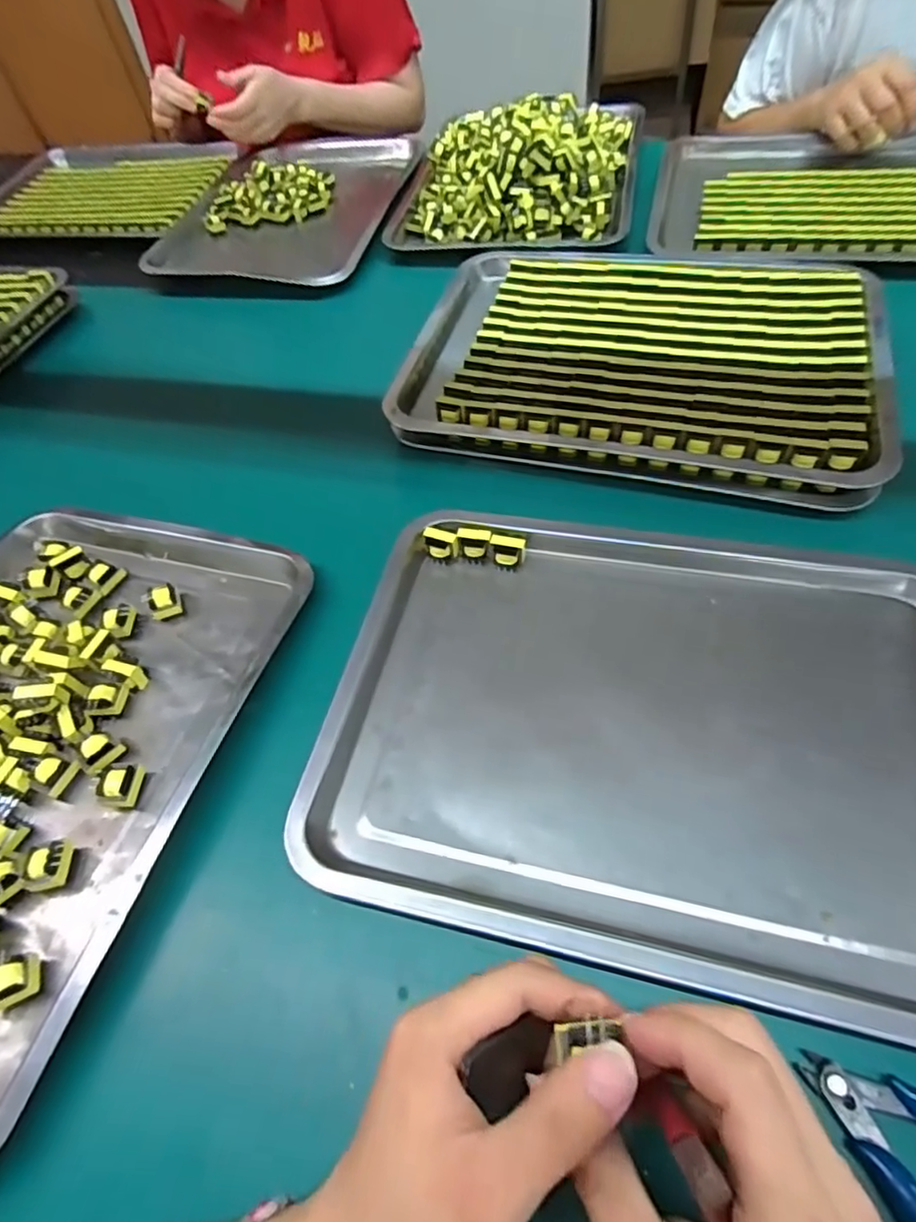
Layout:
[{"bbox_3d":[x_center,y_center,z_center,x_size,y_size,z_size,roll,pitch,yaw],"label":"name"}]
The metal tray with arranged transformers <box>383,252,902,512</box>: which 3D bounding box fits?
[{"bbox_3d":[0.159,-0.228,0.546,0.389,0.042,0.280,14,58,16],"label":"metal tray with arranged transformers"}]

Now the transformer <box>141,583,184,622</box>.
[{"bbox_3d":[-0.221,-0.007,0.460,0.023,0.023,0.017,-29,57,-13],"label":"transformer"}]

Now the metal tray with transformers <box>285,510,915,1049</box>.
[{"bbox_3d":[0.113,0.054,0.378,0.370,0.034,0.295,9,56,12],"label":"metal tray with transformers"}]

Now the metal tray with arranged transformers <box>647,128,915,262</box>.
[{"bbox_3d":[0.431,-0.485,0.705,0.388,0.033,0.310,9,57,13],"label":"metal tray with arranged transformers"}]

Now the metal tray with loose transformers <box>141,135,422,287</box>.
[{"bbox_3d":[-0.222,-0.565,0.861,0.297,0.049,0.406,8,56,10],"label":"metal tray with loose transformers"}]

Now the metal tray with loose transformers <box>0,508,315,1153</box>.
[{"bbox_3d":[-0.289,0.085,0.399,0.292,0.035,0.395,10,57,14],"label":"metal tray with loose transformers"}]

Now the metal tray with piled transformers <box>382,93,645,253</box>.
[{"bbox_3d":[0.083,-0.580,0.789,0.286,0.074,0.335,8,57,13],"label":"metal tray with piled transformers"}]

